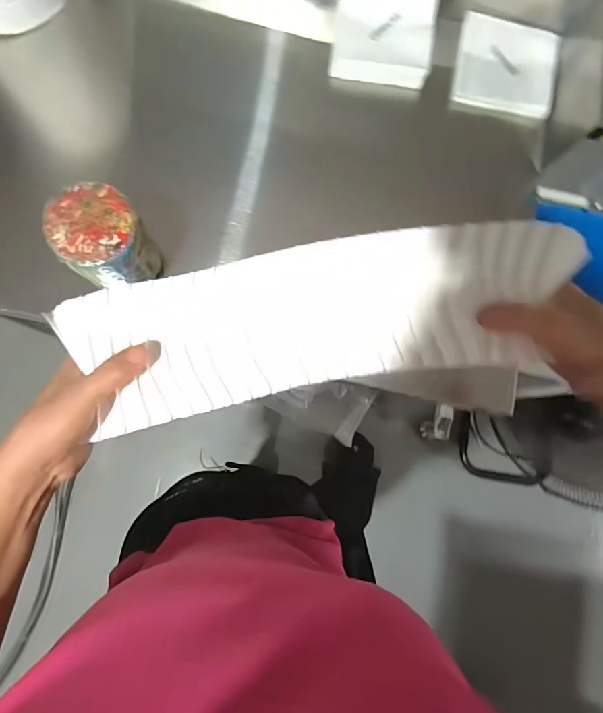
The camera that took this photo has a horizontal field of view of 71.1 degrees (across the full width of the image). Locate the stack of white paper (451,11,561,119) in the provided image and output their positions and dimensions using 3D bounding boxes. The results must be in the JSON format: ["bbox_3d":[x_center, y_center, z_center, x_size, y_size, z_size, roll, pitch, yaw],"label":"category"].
[{"bbox_3d":[0.263,-0.373,0.543,0.123,0.016,0.119,14,81,-1],"label":"stack of white paper"}]

